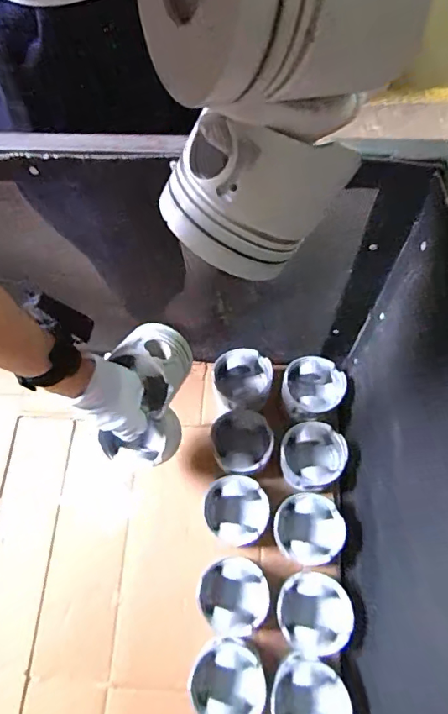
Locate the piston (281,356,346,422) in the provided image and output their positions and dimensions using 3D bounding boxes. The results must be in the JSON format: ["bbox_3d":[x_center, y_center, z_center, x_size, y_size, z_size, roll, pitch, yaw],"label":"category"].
[{"bbox_3d":[0.142,0.052,0.761,0.096,0.055,0.100,12,68,8],"label":"piston"}]

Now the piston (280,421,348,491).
[{"bbox_3d":[0.129,0.152,0.711,0.092,0.073,0.093,-1,67,2],"label":"piston"}]

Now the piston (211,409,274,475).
[{"bbox_3d":[0.028,0.137,0.739,0.083,0.085,0.094,-14,67,-3],"label":"piston"}]

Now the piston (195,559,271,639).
[{"bbox_3d":[0.011,0.332,0.656,0.091,0.087,0.093,-17,67,-4],"label":"piston"}]

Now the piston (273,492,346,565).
[{"bbox_3d":[0.120,0.248,0.678,0.098,0.060,0.095,1,67,3],"label":"piston"}]

